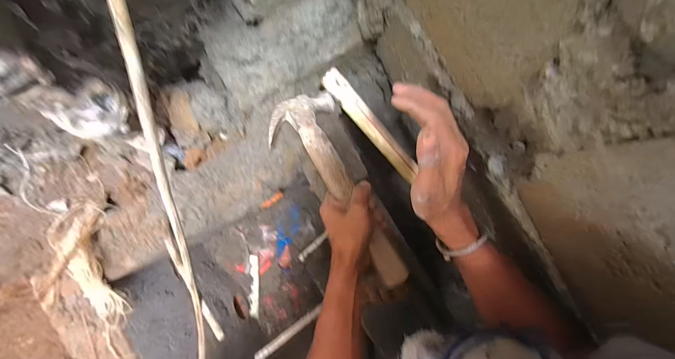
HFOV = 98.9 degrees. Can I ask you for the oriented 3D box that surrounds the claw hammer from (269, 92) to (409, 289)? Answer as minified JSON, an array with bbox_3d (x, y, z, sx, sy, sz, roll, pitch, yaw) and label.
[{"bbox_3d":[0.004,0.009,0.415,0.107,0.038,0.305,-29,78,0],"label":"claw hammer"}]

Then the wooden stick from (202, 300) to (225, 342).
[{"bbox_3d":[-0.187,0.211,0.430,0.008,0.011,0.064,-28,89,0],"label":"wooden stick"}]

